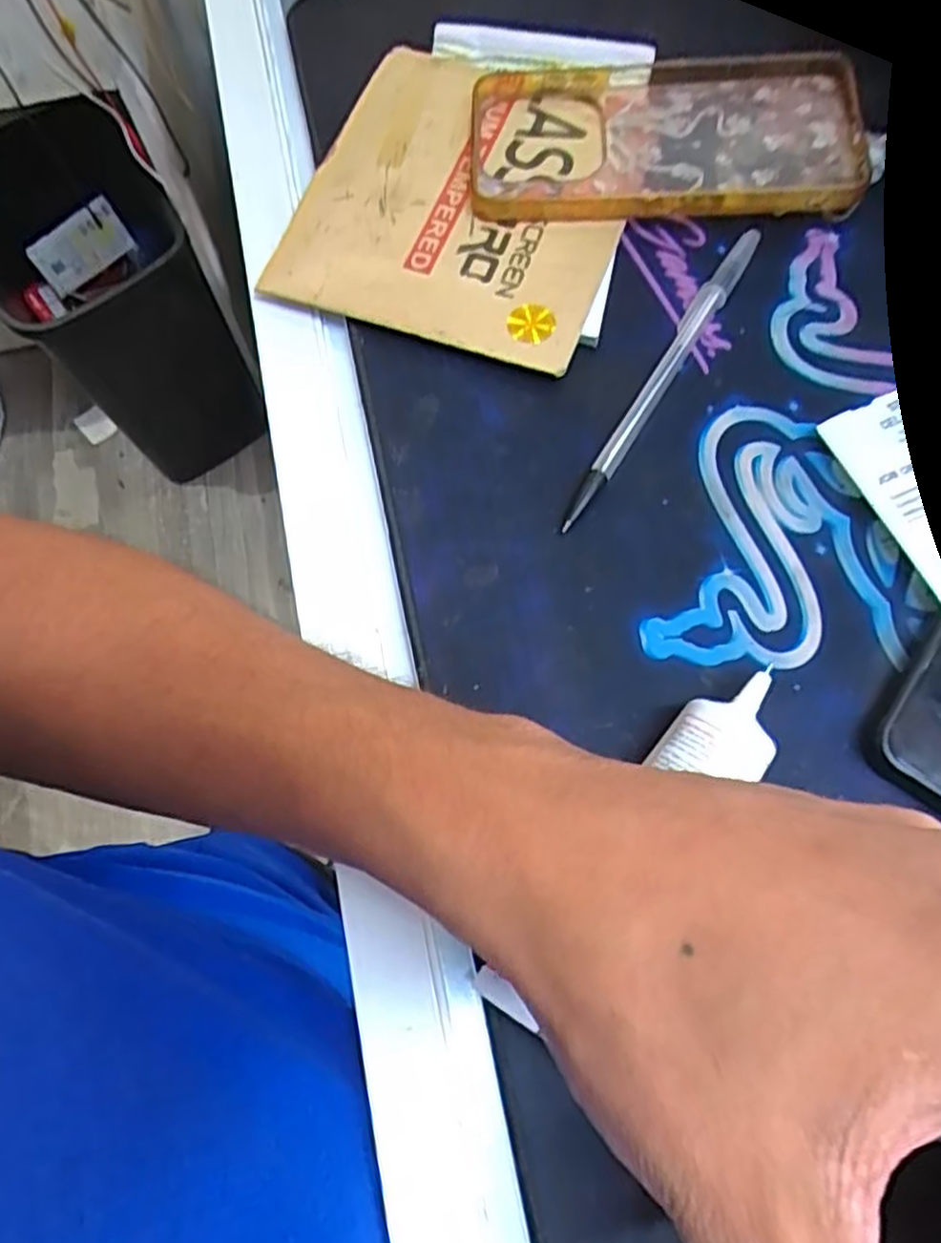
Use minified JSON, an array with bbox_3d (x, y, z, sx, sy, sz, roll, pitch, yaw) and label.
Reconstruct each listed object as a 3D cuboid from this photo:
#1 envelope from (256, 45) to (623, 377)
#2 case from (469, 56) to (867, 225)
[{"bbox_3d":[-0.002,-0.185,0.329,0.133,0.009,0.151,19,73,8],"label":"envelope"},{"bbox_3d":[0.086,-0.214,0.336,0.169,0.014,0.089,0,71,1],"label":"case"}]

